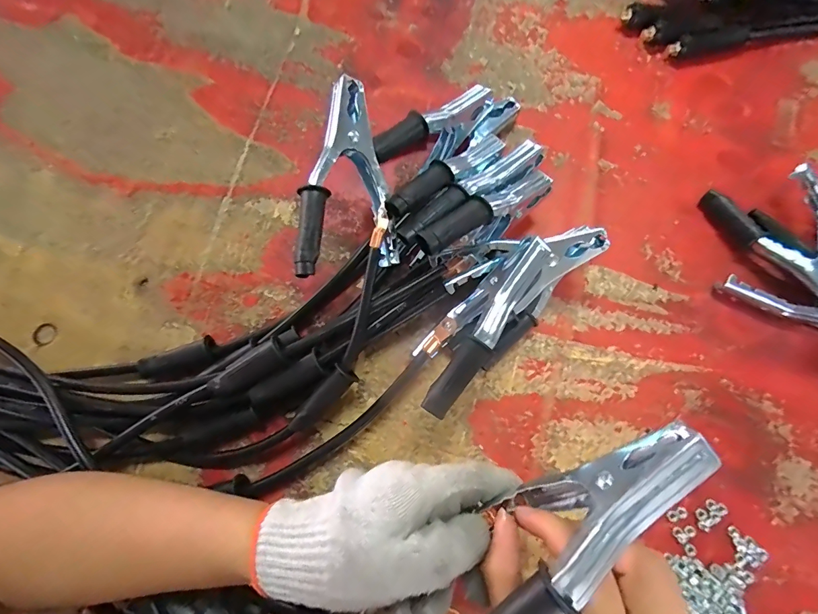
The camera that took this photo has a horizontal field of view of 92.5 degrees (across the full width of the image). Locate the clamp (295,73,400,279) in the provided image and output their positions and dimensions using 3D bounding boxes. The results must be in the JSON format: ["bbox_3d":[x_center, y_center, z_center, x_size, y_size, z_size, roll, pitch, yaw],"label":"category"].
[{"bbox_3d":[-0.051,-0.092,0.292,0.066,0.063,0.140,-9,76,-2],"label":"clamp"}]

